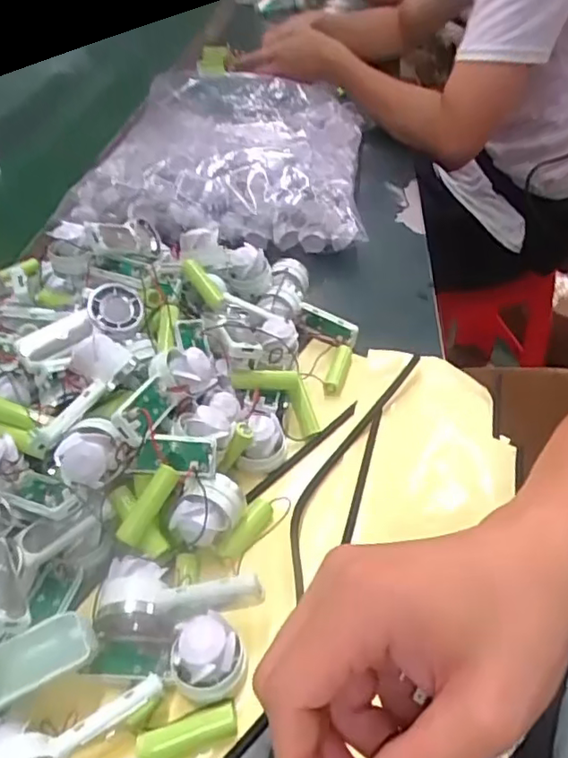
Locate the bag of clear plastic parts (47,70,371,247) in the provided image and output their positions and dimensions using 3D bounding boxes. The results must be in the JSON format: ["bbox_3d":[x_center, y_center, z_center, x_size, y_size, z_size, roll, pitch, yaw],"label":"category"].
[{"bbox_3d":[-0.065,-0.287,0.729,0.310,0.084,0.338,1,42,3],"label":"bag of clear plastic parts"}]

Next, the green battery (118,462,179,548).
[{"bbox_3d":[-0.080,0.074,0.352,0.010,0.012,0.050,27,79,28],"label":"green battery"}]

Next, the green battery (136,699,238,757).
[{"bbox_3d":[-0.048,0.179,0.300,0.050,0.014,0.017,-13,43,-13],"label":"green battery"}]

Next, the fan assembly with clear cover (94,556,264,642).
[{"bbox_3d":[-0.058,0.122,0.337,0.090,0.038,0.034,0,42,2],"label":"fan assembly with clear cover"}]

